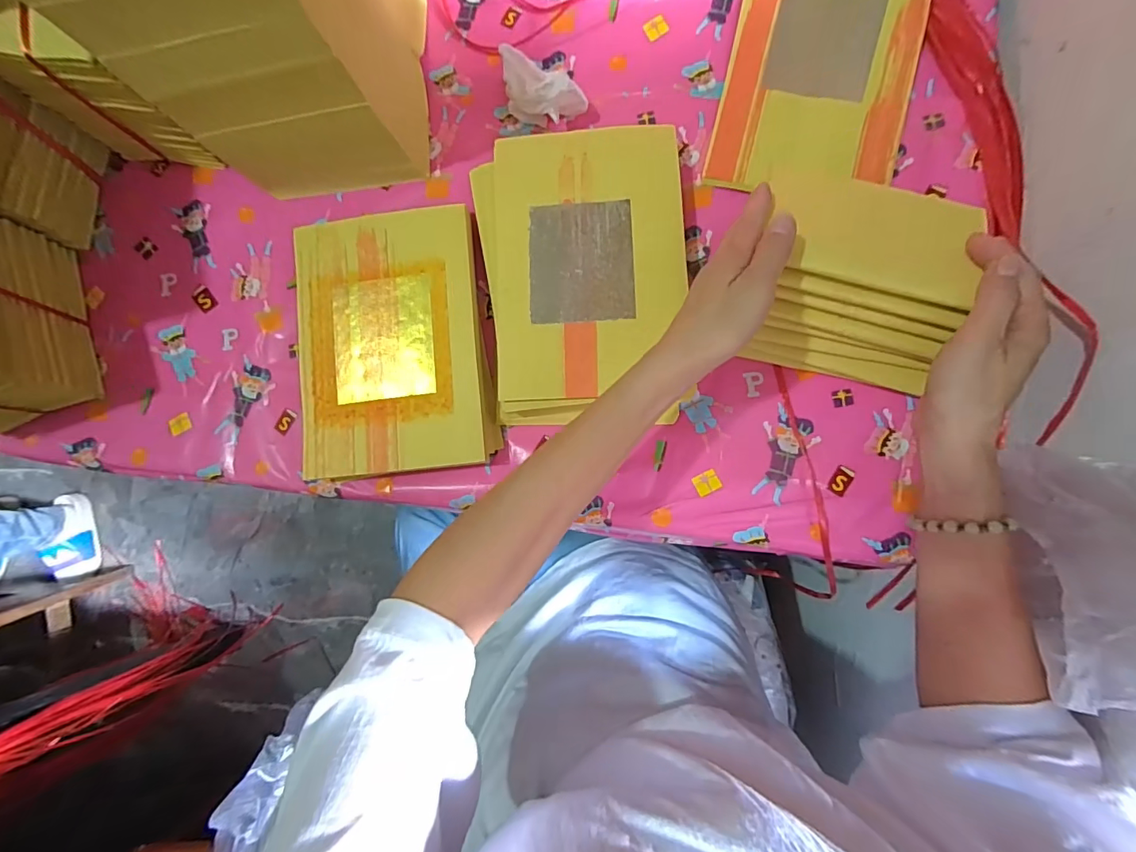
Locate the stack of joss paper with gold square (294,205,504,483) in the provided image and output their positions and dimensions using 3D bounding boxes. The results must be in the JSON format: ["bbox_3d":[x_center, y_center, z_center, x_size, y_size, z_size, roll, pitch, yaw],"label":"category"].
[{"bbox_3d":[-0.158,-0.074,0.438,0.164,0.034,0.231,-7,83,5],"label":"stack of joss paper with gold square"}]

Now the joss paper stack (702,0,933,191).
[{"bbox_3d":[0.227,-0.318,0.431,0.159,0.013,0.227,12,85,7],"label":"joss paper stack"}]

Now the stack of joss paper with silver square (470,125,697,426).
[{"bbox_3d":[0.013,-0.131,0.421,0.173,0.038,0.246,-4,84,6],"label":"stack of joss paper with silver square"}]

